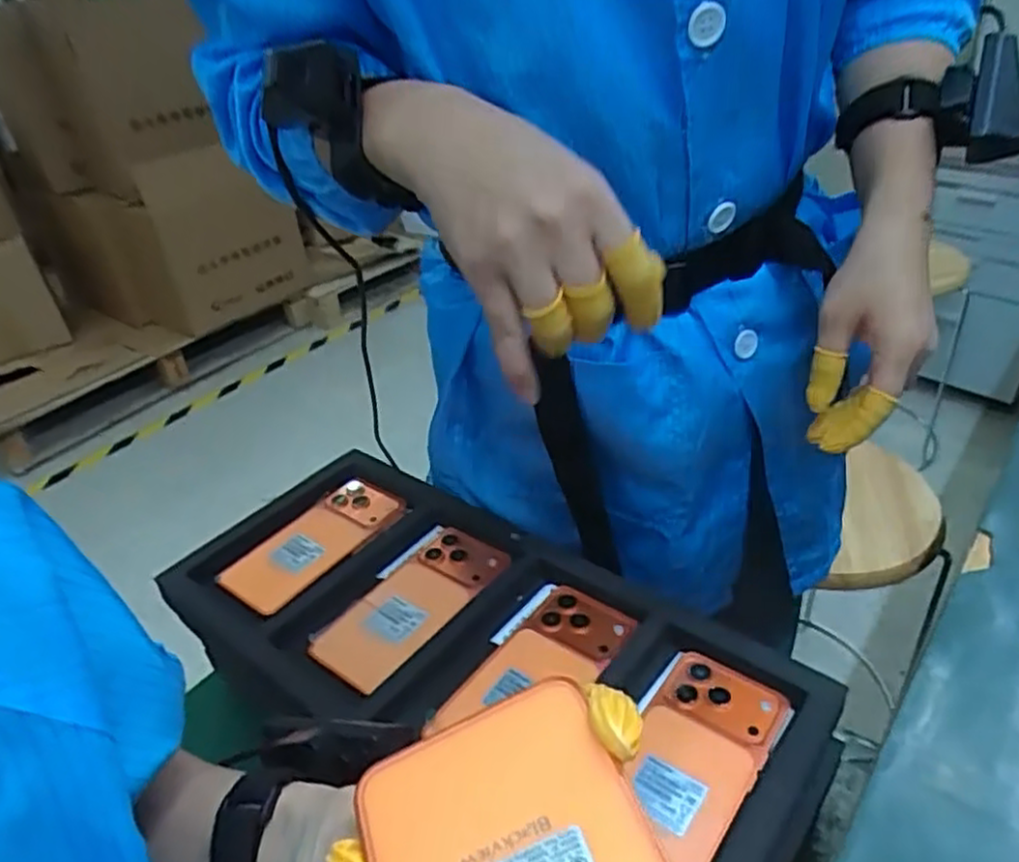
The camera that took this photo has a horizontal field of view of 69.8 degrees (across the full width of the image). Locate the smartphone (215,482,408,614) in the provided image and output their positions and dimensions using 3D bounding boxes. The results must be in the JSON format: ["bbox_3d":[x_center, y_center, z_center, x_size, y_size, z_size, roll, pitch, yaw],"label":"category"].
[{"bbox_3d":[-0.172,0.097,0.649,0.067,0.014,0.160,20,43,34],"label":"smartphone"}]

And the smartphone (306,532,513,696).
[{"bbox_3d":[-0.076,0.137,0.583,0.073,0.012,0.162,21,43,35],"label":"smartphone"}]

